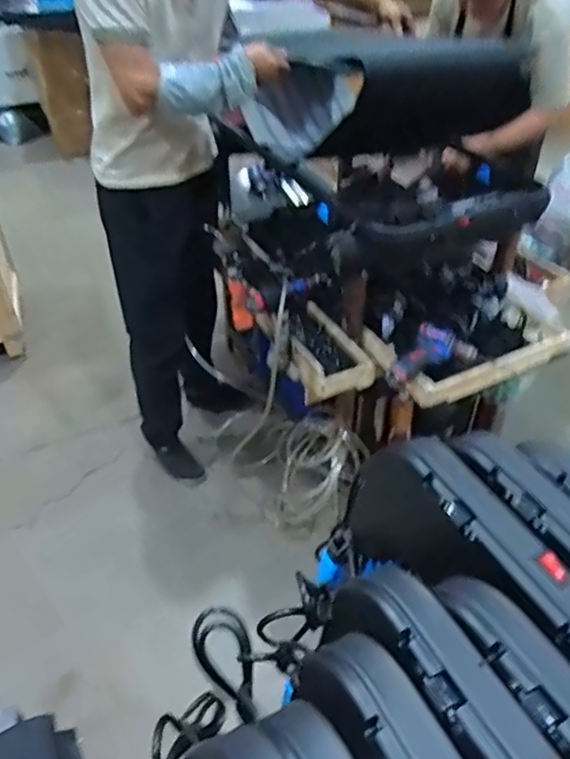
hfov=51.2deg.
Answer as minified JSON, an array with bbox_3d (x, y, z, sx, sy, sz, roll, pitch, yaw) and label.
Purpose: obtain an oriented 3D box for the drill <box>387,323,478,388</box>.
[{"bbox_3d":[0.331,-0.035,1.329,0.124,0.088,0.188,26,48,28],"label":"drill"}]

